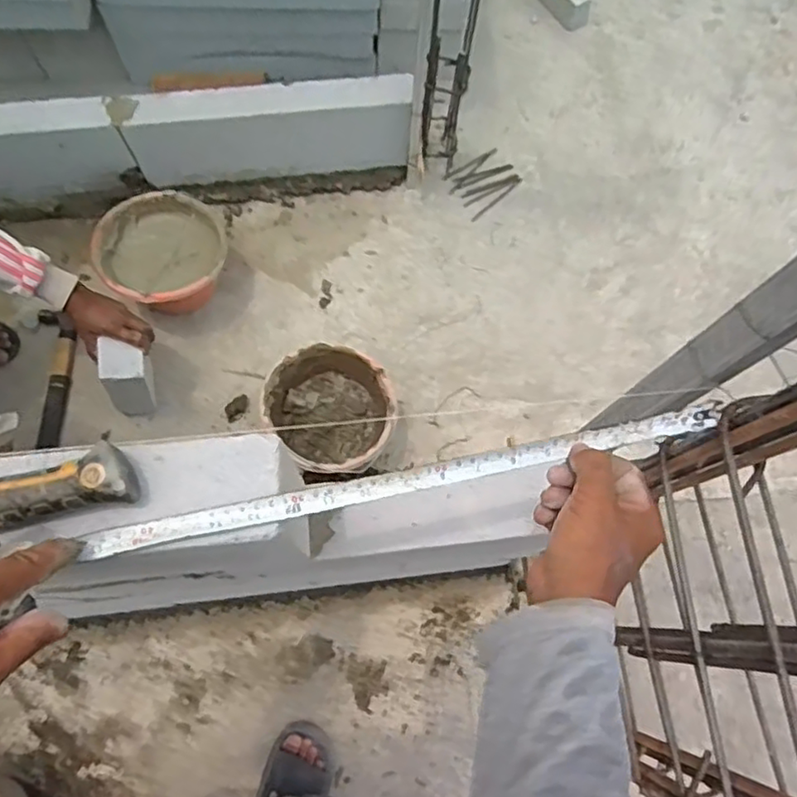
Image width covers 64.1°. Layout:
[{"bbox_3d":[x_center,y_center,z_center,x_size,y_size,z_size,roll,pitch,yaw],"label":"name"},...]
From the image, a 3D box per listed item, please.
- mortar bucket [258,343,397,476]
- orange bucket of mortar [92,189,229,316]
[{"bbox_3d":[-0.126,0.029,1.234,0.239,0.150,0.211,23,72,6],"label":"mortar bucket"},{"bbox_3d":[-0.474,-0.279,1.318,0.228,0.207,0.234,1,71,-2],"label":"orange bucket of mortar"}]

